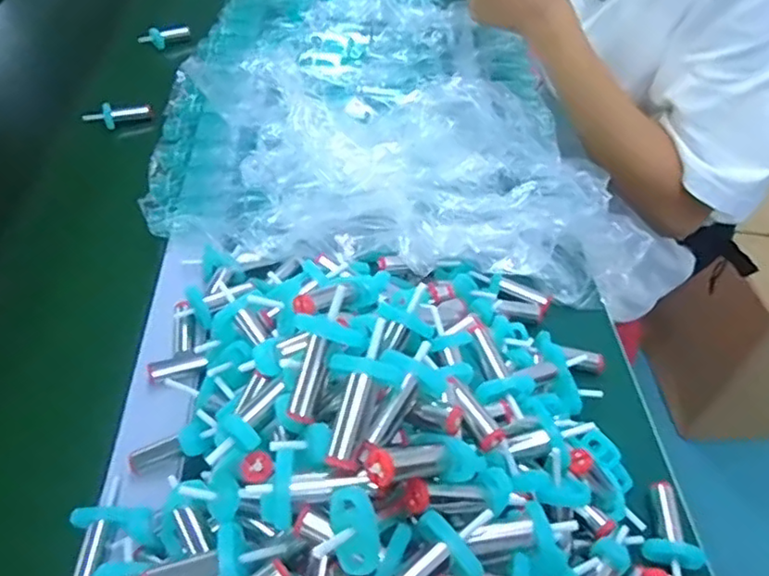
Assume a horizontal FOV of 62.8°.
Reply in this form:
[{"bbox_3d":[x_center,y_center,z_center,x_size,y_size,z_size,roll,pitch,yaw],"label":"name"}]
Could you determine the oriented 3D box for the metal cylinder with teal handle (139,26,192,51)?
[{"bbox_3d":[-0.257,-0.296,0.741,0.060,0.023,0.015,-23,52,-24],"label":"metal cylinder with teal handle"}]

